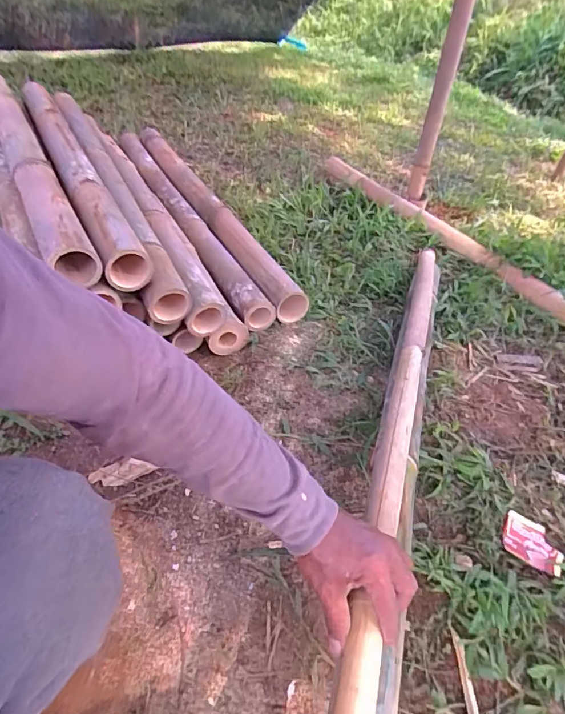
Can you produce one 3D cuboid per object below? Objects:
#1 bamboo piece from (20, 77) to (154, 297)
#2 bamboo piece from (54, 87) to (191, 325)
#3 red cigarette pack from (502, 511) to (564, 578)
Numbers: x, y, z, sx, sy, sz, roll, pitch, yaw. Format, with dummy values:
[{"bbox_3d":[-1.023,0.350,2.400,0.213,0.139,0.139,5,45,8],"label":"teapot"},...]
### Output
[{"bbox_3d":[-0.517,-0.491,1.057,0.077,0.067,1.121,-16,49,-24],"label":"bamboo piece"},{"bbox_3d":[-0.470,-0.481,1.151,0.073,0.074,1.183,-15,48,-24],"label":"bamboo piece"},{"bbox_3d":[0.381,0.281,0.677,0.083,0.009,0.072,25,47,19],"label":"red cigarette pack"}]

